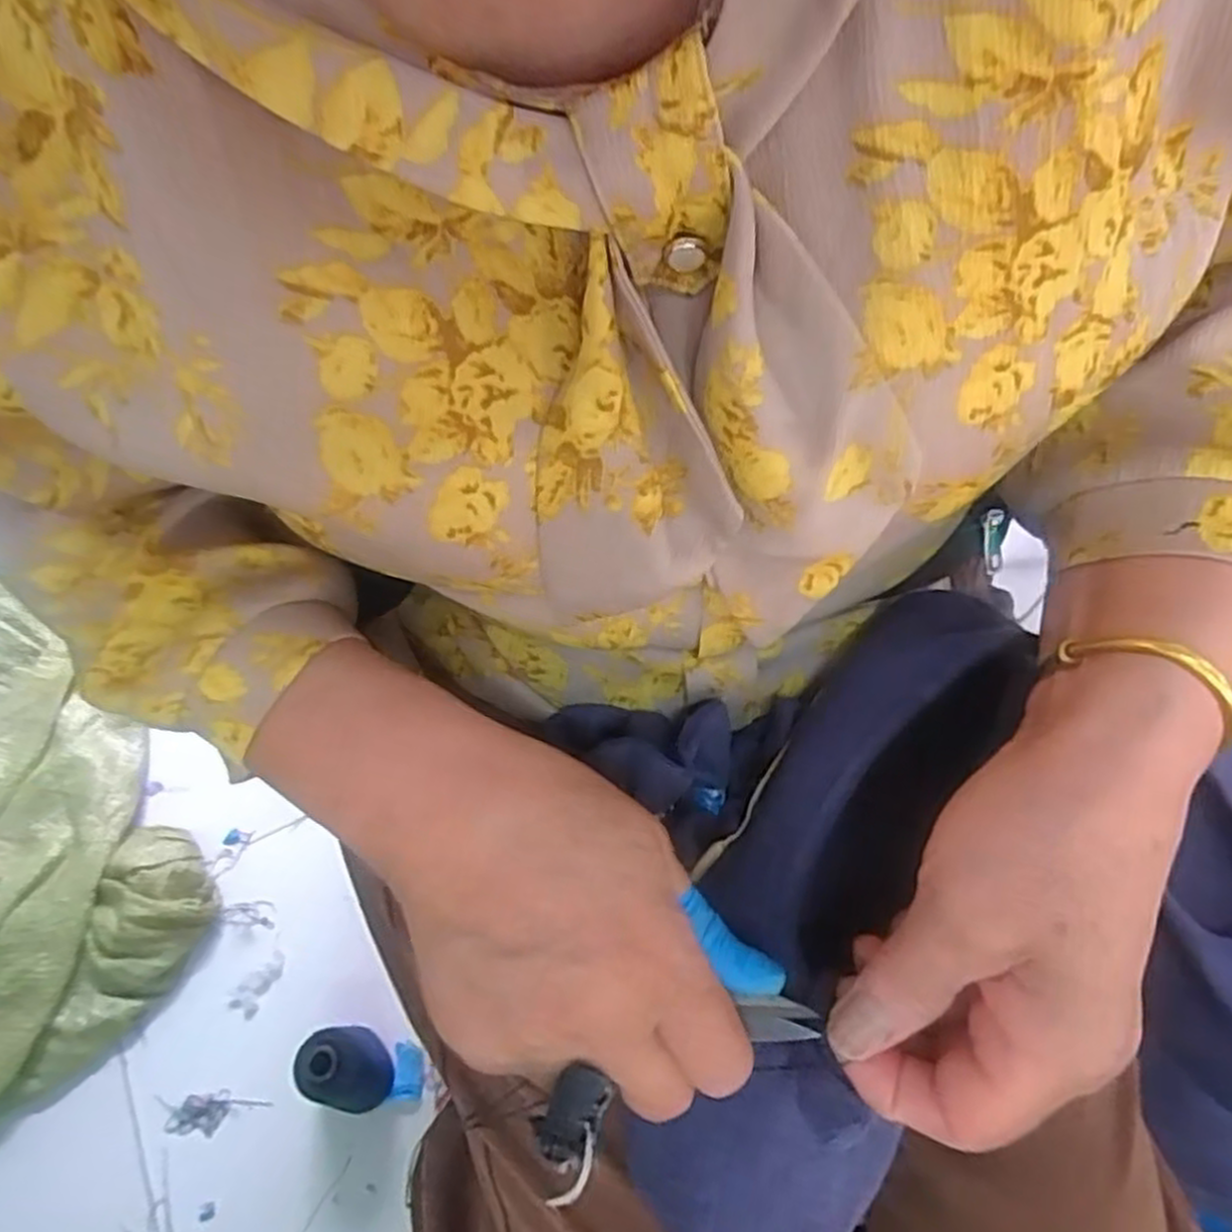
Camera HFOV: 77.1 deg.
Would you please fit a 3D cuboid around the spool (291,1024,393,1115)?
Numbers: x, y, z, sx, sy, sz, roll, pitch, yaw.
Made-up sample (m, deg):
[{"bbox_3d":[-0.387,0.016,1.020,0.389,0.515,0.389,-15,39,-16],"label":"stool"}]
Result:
[{"bbox_3d":[-0.222,0.371,0.635,0.051,0.114,0.058,9,57,7],"label":"spool"}]

